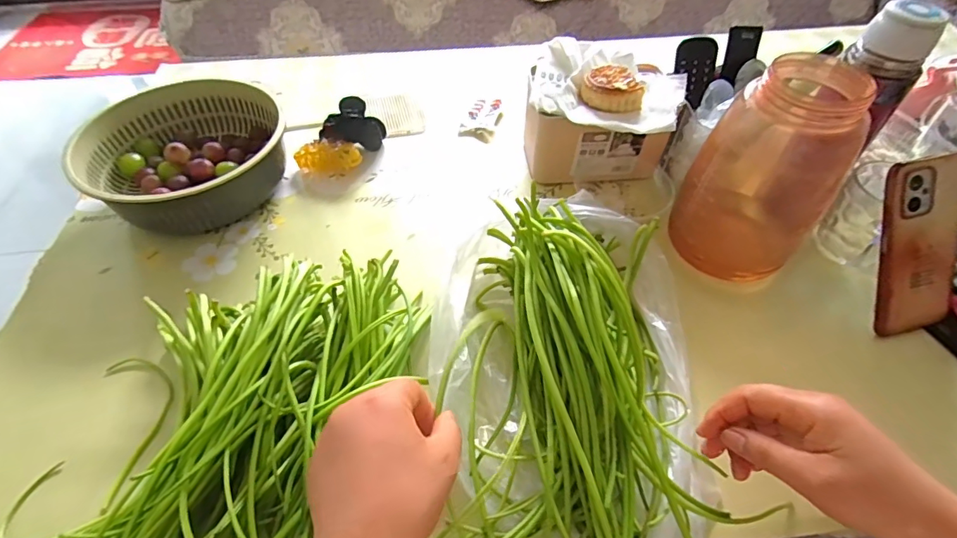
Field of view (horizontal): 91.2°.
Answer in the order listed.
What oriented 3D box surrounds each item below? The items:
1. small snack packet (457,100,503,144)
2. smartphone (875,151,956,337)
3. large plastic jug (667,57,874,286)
[{"bbox_3d":[0.008,-0.214,0.671,0.046,0.015,0.082,15,53,11],"label":"small snack packet"},{"bbox_3d":[0.398,-0.019,0.420,0.067,0.156,0.013,-11,15,2],"label":"smartphone"},{"bbox_3d":[0.270,-0.097,0.440,0.112,0.173,0.142,30,57,22],"label":"large plastic jug"}]

